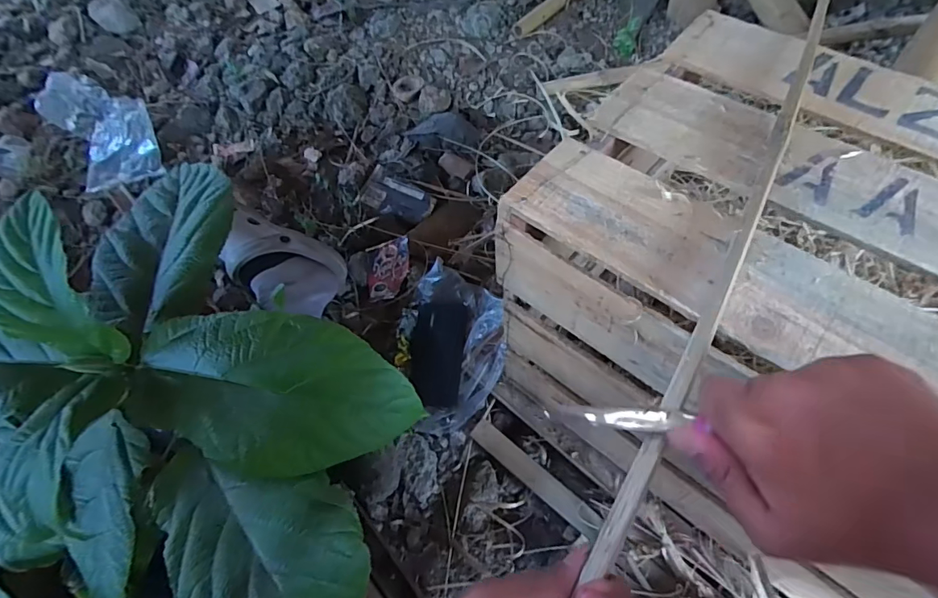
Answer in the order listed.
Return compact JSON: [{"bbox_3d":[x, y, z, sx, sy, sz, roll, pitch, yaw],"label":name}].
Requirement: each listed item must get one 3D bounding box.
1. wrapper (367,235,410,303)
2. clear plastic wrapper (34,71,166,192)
[{"bbox_3d":[-0.138,-0.051,0.805,0.077,0.008,0.105,-6,77,18],"label":"wrapper"},{"bbox_3d":[-0.736,-0.353,0.946,0.161,0.081,0.365,-35,64,-15],"label":"clear plastic wrapper"}]

